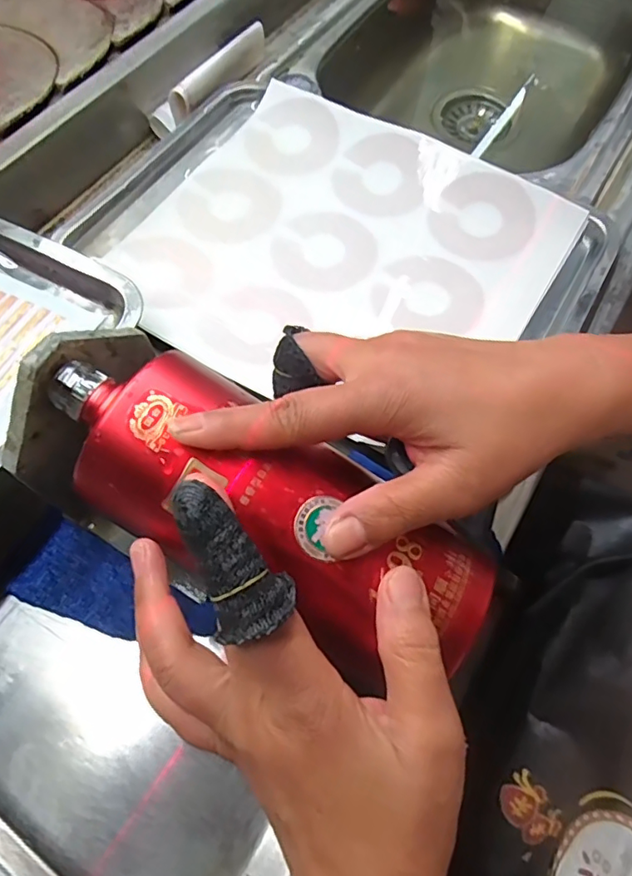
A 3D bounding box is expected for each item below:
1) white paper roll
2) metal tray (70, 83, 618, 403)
[{"bbox_3d":[-0.089,-0.350,0.509,0.025,0.023,0.135,31,69,10],"label":"white paper roll"},{"bbox_3d":[0.005,-0.156,0.431,0.386,0.032,0.280,32,70,10],"label":"metal tray"}]

